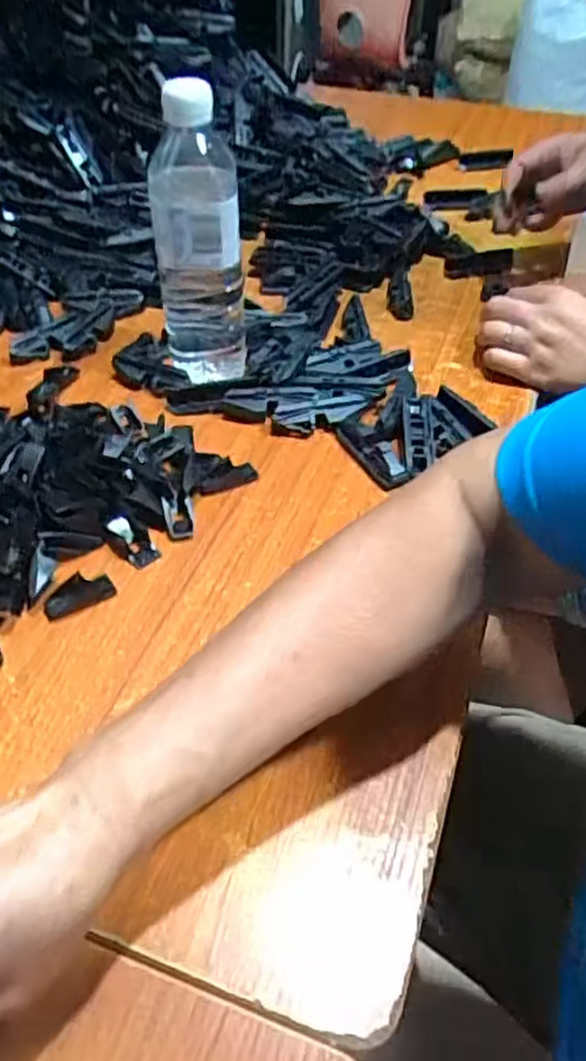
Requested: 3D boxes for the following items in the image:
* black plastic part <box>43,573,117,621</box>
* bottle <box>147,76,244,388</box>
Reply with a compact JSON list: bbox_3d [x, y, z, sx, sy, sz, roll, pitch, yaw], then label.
[{"bbox_3d":[-0.131,0.038,0.438,0.041,0.006,0.020,-23,74,-19],"label":"black plastic part"},{"bbox_3d":[-0.069,-0.213,0.534,0.064,0.196,0.056,-3,47,-3],"label":"bottle"}]

